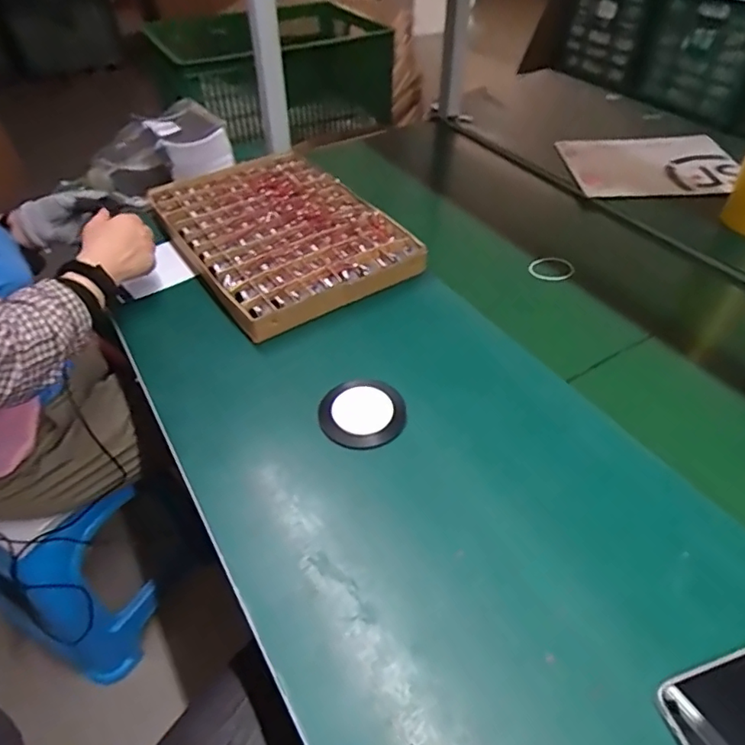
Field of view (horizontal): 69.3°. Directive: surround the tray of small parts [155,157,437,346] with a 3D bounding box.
[{"bbox_3d":[-0.149,-0.226,0.868,0.290,0.056,0.408,-24,50,-25],"label":"tray of small parts"}]

